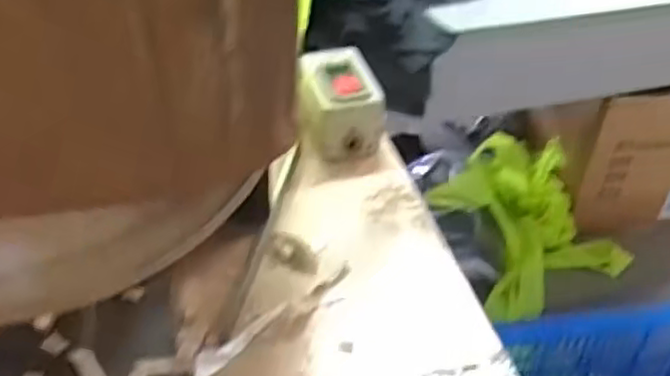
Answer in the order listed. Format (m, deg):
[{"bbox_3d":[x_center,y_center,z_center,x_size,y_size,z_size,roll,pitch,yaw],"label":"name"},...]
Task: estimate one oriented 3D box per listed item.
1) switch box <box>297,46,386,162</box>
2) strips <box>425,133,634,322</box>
[{"bbox_3d":[0.002,-0.070,0.579,0.059,0.055,0.086,-7,41,-10],"label":"switch box"},{"bbox_3d":[0.330,0.063,1.188,0.297,0.171,0.287,26,46,26],"label":"strips"}]

